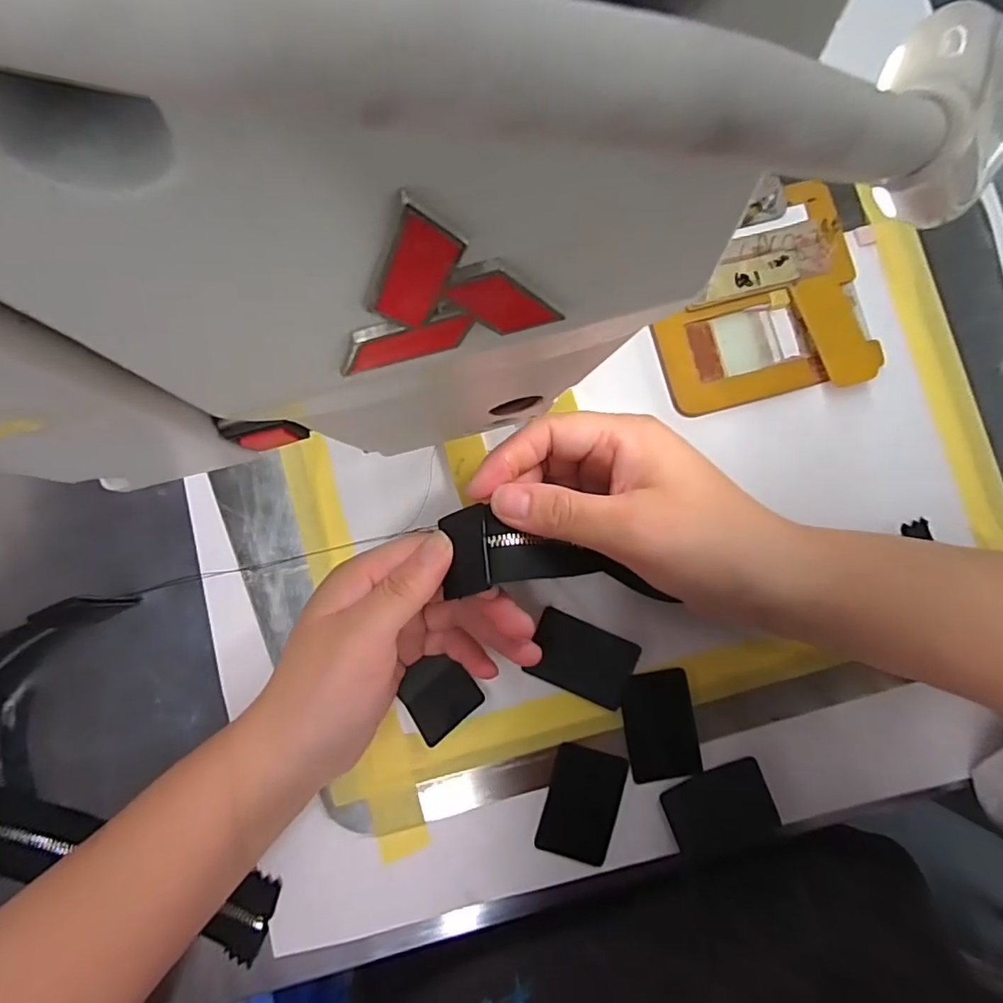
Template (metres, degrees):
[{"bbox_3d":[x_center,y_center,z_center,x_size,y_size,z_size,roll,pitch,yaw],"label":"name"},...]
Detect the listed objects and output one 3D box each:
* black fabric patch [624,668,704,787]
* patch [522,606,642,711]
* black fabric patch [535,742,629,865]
[{"bbox_3d":[0.080,0.112,0.273,0.035,0.004,0.051,-8,85,-1],"label":"black fabric patch"},{"bbox_3d":[0.041,0.080,0.278,0.052,0.004,0.035,24,85,1],"label":"patch"},{"bbox_3d":[0.040,0.149,0.269,0.035,0.004,0.051,16,85,1],"label":"black fabric patch"}]

